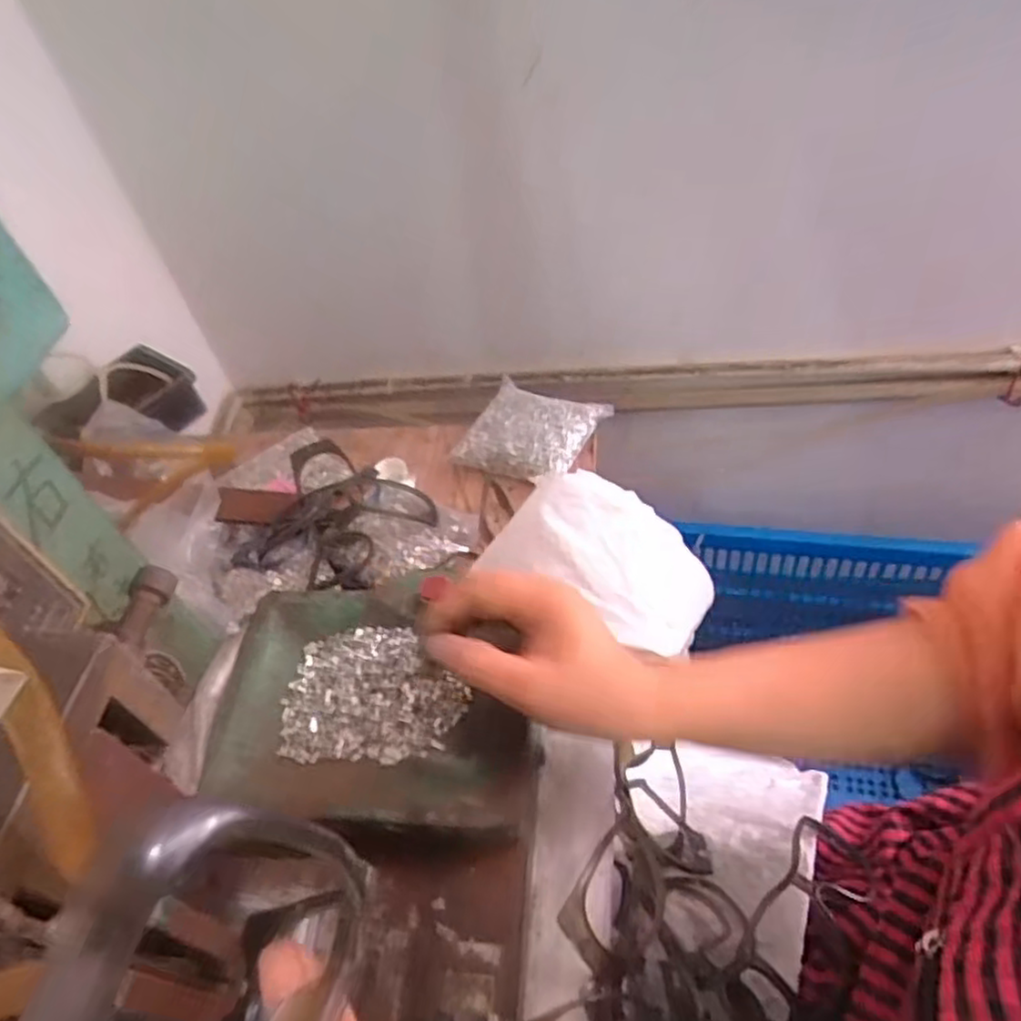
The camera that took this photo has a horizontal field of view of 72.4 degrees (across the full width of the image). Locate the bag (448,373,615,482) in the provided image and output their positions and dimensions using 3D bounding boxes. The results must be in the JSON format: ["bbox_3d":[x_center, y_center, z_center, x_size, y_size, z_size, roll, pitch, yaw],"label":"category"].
[{"bbox_3d":[0.023,-0.091,0.757,0.130,0.033,0.139,17,53,23],"label":"bag"}]

